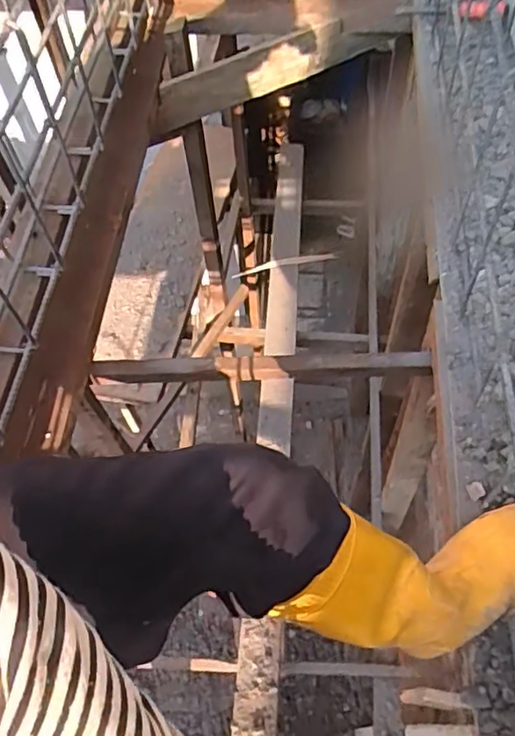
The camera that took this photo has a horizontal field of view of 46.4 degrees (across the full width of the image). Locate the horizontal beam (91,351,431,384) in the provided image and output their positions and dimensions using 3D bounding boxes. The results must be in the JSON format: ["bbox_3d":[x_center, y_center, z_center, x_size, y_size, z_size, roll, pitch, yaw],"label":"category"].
[{"bbox_3d":[0.036,-0.003,1.112,0.554,0.057,0.054,-2,58,3],"label":"horizontal beam"}]

